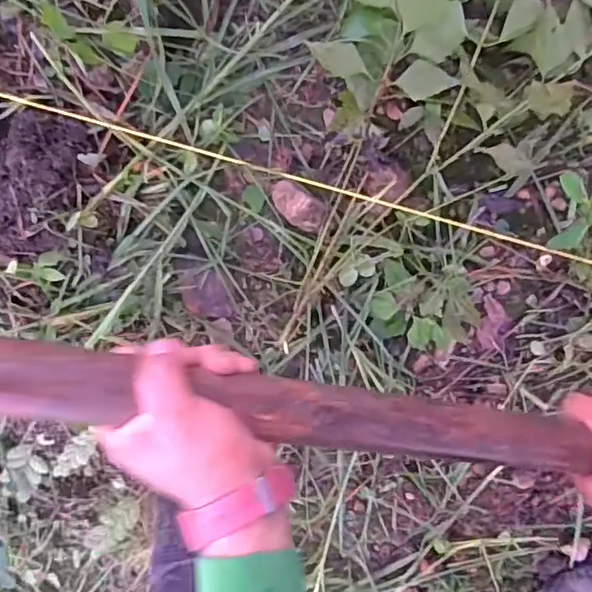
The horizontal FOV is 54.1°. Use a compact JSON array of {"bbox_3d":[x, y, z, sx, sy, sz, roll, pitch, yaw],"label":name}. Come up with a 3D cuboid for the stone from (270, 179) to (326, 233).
[{"bbox_3d":[0.001,-0.120,0.781,0.084,0.041,0.048,32,93,8],"label":"stone"}]

